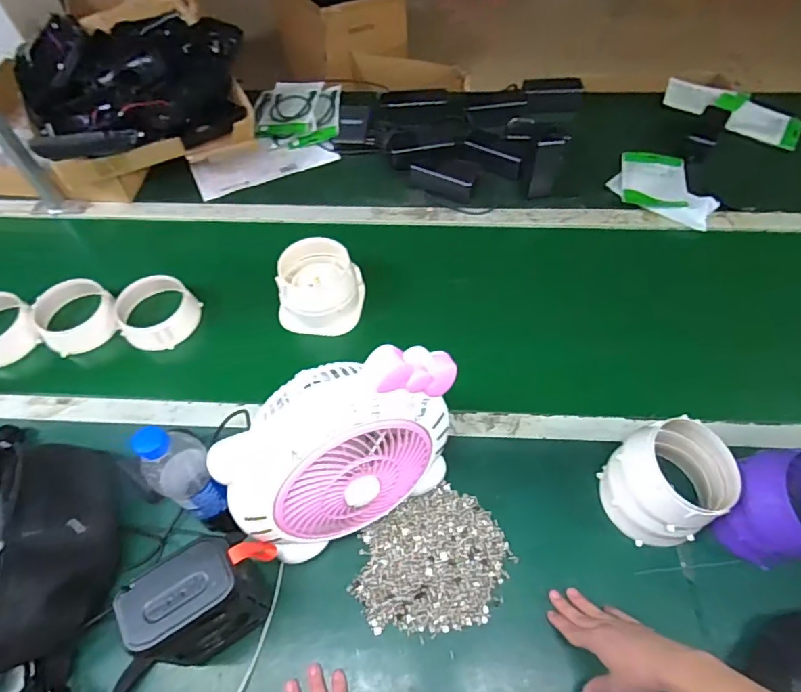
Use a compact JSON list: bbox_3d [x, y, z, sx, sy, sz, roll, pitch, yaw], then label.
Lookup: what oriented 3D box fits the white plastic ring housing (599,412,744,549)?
[{"bbox_3d":[0.331,0.172,0.640,0.124,0.127,0.118,-1,57,1],"label":"white plastic ring housing"}]

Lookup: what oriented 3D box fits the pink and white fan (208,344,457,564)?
[{"bbox_3d":[-0.066,0.119,0.598,0.253,0.257,0.140,-20,57,-12],"label":"pink and white fan"}]

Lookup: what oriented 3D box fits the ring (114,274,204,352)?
[{"bbox_3d":[-0.413,-0.055,0.863,0.112,0.059,0.118,-1,57,1],"label":"ring"}]

